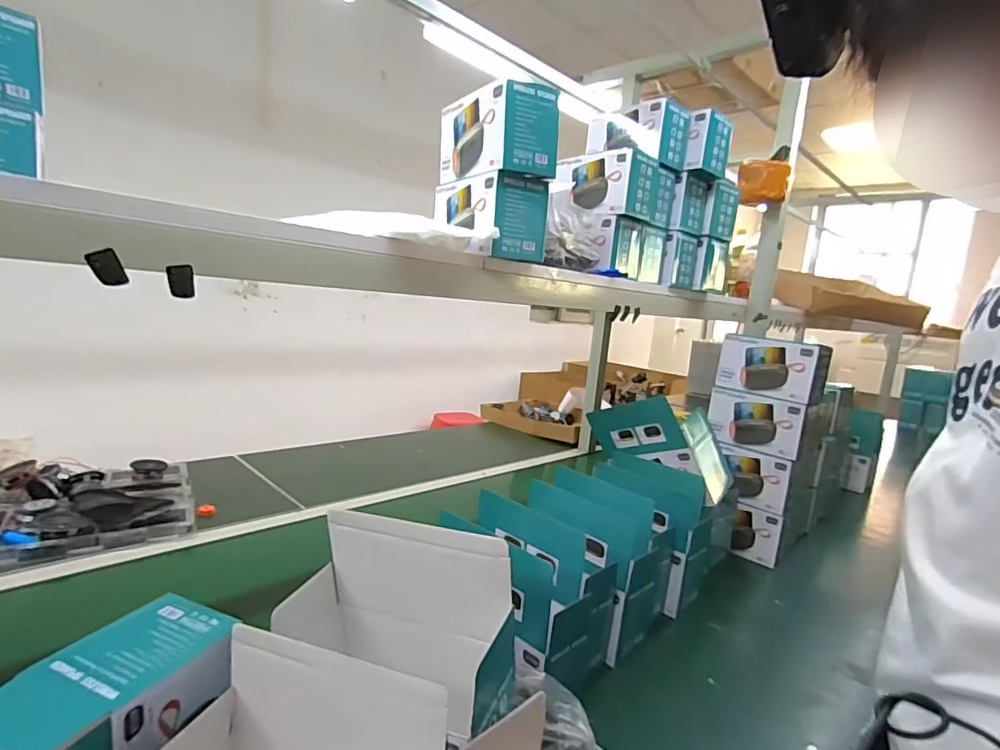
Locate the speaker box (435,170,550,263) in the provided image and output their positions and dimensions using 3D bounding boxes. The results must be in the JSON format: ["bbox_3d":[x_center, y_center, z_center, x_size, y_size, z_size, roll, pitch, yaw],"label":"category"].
[{"bbox_3d":[-0.017,-0.214,0.736,0.088,0.100,0.164,-1,10,-33],"label":"speaker box"}]

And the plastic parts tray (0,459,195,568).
[{"bbox_3d":[-0.777,0.228,0.928,0.405,0.056,0.351,-1,11,-35],"label":"plastic parts tray"}]

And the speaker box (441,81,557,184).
[{"bbox_3d":[-0.006,-0.314,0.715,0.085,0.098,0.172,-1,10,-33],"label":"speaker box"}]

